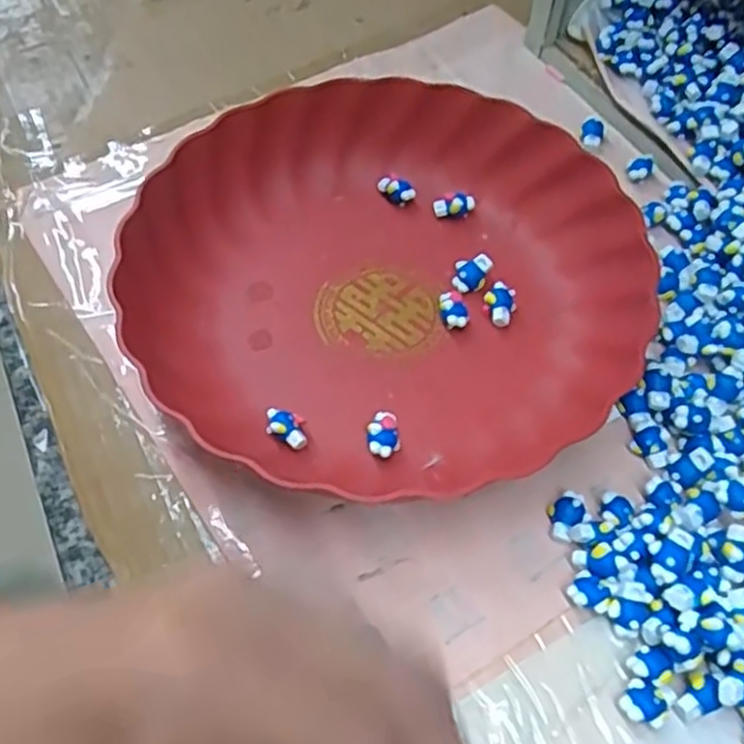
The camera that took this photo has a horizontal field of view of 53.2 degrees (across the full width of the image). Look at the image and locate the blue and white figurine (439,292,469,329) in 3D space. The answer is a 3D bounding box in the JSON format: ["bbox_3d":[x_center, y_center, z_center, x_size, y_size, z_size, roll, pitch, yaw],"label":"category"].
[{"bbox_3d":[0.041,-0.032,0.378,0.013,0.016,0.020,-8,58,-6],"label":"blue and white figurine"}]

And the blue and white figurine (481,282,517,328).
[{"bbox_3d":[0.066,-0.035,0.383,0.016,0.013,0.022,16,59,9],"label":"blue and white figurine"}]

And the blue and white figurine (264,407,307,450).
[{"bbox_3d":[-0.039,0.026,0.338,0.021,0.013,0.013,20,60,11],"label":"blue and white figurine"}]

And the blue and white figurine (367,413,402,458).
[{"bbox_3d":[0.005,0.028,0.338,0.014,0.012,0.021,-1,58,-2],"label":"blue and white figurine"}]

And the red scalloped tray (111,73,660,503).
[{"bbox_3d":[0.008,-0.055,0.375,0.238,0.044,0.230,2,58,0],"label":"red scalloped tray"}]

